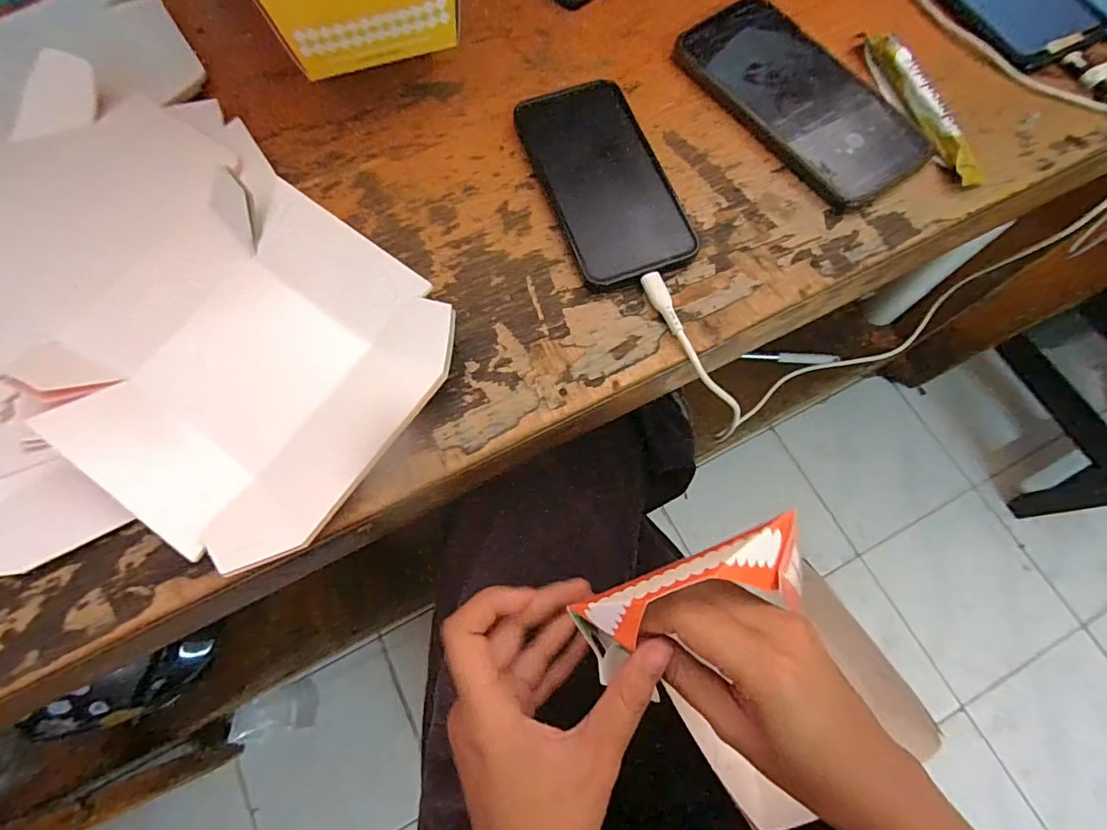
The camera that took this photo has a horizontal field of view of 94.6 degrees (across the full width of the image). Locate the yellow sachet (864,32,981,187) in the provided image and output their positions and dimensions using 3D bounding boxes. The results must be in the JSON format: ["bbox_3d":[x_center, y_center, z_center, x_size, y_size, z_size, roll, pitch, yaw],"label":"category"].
[{"bbox_3d":[0.237,-0.199,0.325,0.022,0.009,0.123,-18,74,-5],"label":"yellow sachet"}]

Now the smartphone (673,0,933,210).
[{"bbox_3d":[0.159,-0.209,0.330,0.079,0.005,0.169,-38,77,-11],"label":"smartphone"}]

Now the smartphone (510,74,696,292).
[{"bbox_3d":[0.030,-0.148,0.318,0.070,0.008,0.144,-20,74,-6],"label":"smartphone"}]

